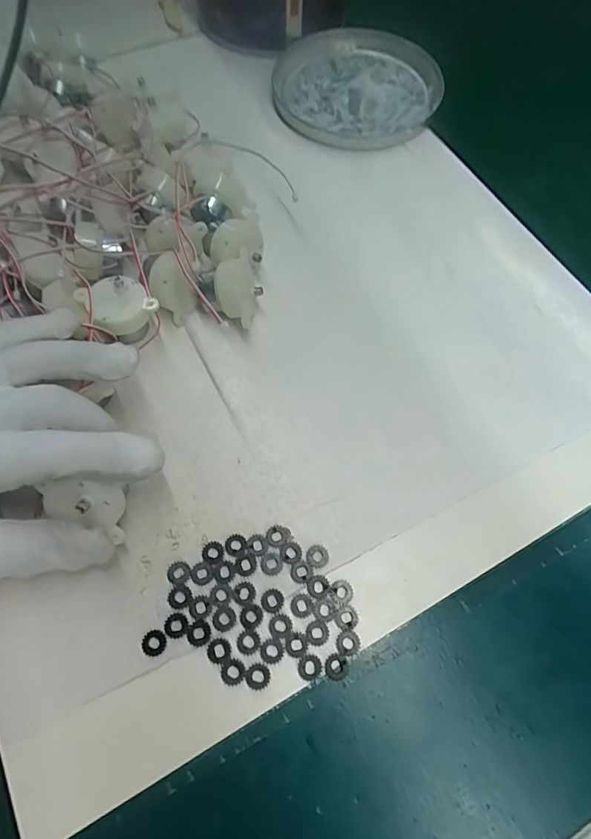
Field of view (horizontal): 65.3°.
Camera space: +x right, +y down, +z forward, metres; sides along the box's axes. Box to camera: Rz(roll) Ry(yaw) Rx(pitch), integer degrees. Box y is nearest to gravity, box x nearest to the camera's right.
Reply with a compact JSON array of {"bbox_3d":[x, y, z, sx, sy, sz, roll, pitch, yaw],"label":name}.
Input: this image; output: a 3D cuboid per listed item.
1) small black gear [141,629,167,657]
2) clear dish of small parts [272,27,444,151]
[{"bbox_3d":[-0.062,0.097,0.200,0.010,0.004,0.010,1,65,-1],"label":"small black gear"},{"bbox_3d":[0.049,-0.266,0.370,0.127,0.015,0.140,18,66,7],"label":"clear dish of small parts"}]

